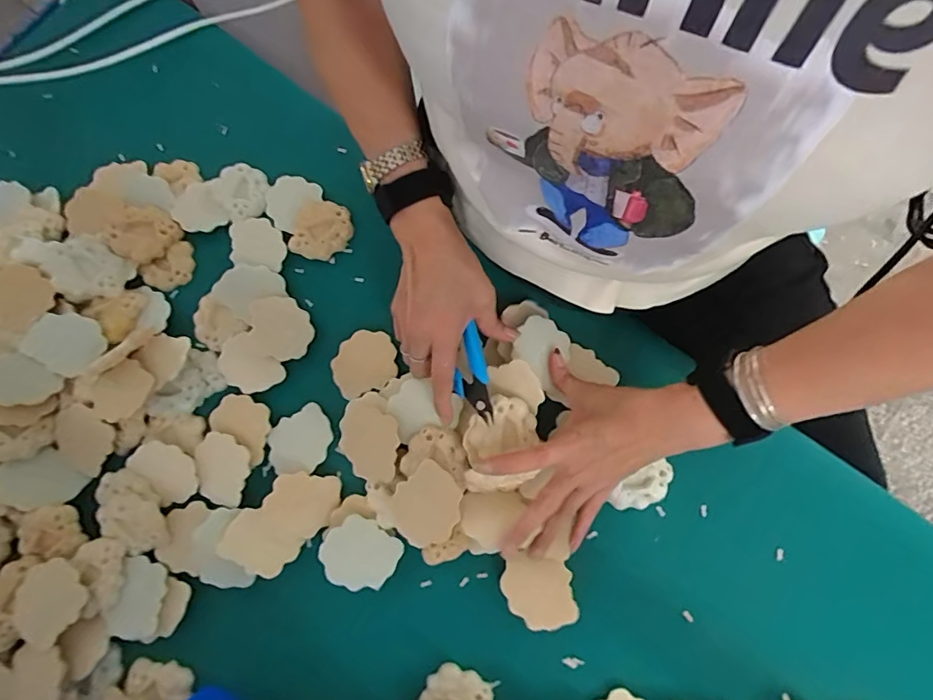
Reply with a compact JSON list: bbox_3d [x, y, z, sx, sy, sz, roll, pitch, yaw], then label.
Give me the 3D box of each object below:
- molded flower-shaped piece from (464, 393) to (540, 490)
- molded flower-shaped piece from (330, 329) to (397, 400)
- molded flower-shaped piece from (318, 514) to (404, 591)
[{"bbox_3d":[0.027,0.079,0.406,0.057,0.024,0.078,9,77,4],"label":"molded flower-shaped piece"},{"bbox_3d":[-0.098,0.012,0.465,0.061,0.009,0.056,-23,76,-2],"label":"molded flower-shaped piece"},{"bbox_3d":[-0.092,0.175,0.418,0.064,0.015,0.054,21,78,7],"label":"molded flower-shaped piece"}]

